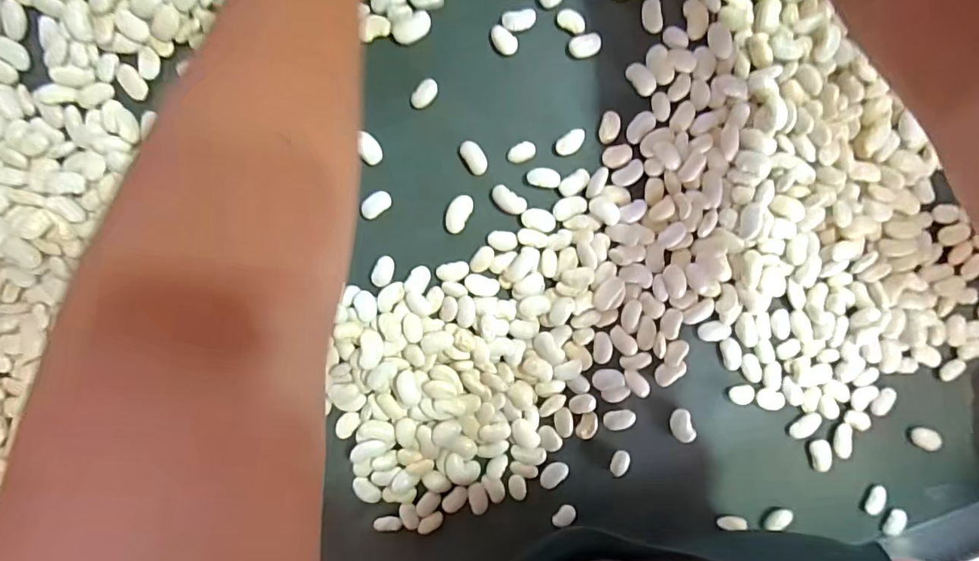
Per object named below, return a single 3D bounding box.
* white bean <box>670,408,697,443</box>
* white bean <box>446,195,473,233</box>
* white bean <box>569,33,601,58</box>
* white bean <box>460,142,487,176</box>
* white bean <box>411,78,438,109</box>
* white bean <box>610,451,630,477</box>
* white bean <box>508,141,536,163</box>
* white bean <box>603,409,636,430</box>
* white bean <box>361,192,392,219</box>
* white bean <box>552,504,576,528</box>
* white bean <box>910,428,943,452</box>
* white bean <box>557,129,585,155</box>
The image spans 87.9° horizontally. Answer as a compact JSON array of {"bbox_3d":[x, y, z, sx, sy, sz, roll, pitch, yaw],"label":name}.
[{"bbox_3d":[0.132,0.100,0.348,0.015,0.004,0.023,-17,97,0],"label":"white bean"},{"bbox_3d":[-0.020,-0.043,0.327,0.014,0.005,0.025,24,95,-5],"label":"white bean"},{"bbox_3d":[0.061,-0.148,0.321,0.020,0.004,0.014,-9,97,-1],"label":"white bean"},{"bbox_3d":[-0.010,-0.079,0.325,0.013,0.005,0.022,-34,97,2],"label":"white bean"},{"bbox_3d":[-0.041,-0.117,0.320,0.012,0.004,0.020,37,94,-6],"label":"white bean"},{"bbox_3d":[0.090,0.126,0.348,0.012,0.004,0.018,16,96,-4],"label":"white bean"},{"bbox_3d":[0.021,-0.082,0.326,0.019,0.004,0.012,-23,97,1],"label":"white bean"},{"bbox_3d":[0.089,0.095,0.345,0.021,0.004,0.013,-9,97,-1],"label":"white bean"},{"bbox_3d":[-0.072,-0.048,0.324,0.020,0.007,0.012,-38,96,2],"label":"white bean"},{"bbox_3d":[0.052,0.163,0.350,0.012,0.004,0.018,43,93,-6],"label":"white bean"},{"bbox_3d":[0.306,0.111,0.356,0.017,0.006,0.015,27,95,-5],"label":"white bean"},{"bbox_3d":[0.053,-0.089,0.327,0.021,0.004,0.012,-36,96,2],"label":"white bean"}]

